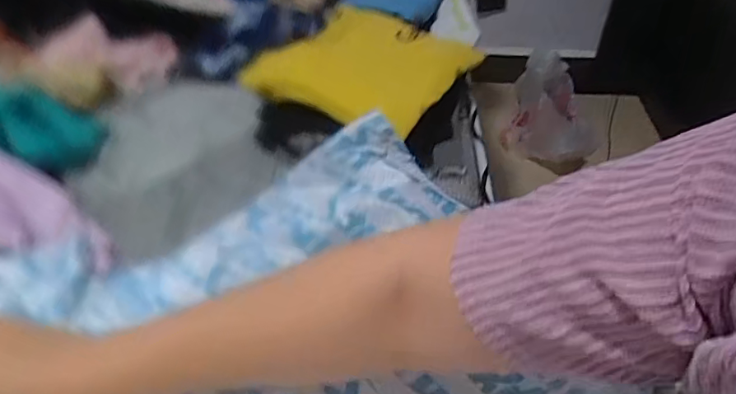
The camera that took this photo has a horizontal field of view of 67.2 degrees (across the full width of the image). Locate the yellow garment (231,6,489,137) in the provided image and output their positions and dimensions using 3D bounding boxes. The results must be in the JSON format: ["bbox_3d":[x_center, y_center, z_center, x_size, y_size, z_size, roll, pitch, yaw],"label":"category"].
[{"bbox_3d":[-0.010,-0.202,0.854,0.300,0.264,0.049,11,66,-25],"label":"yellow garment"}]

